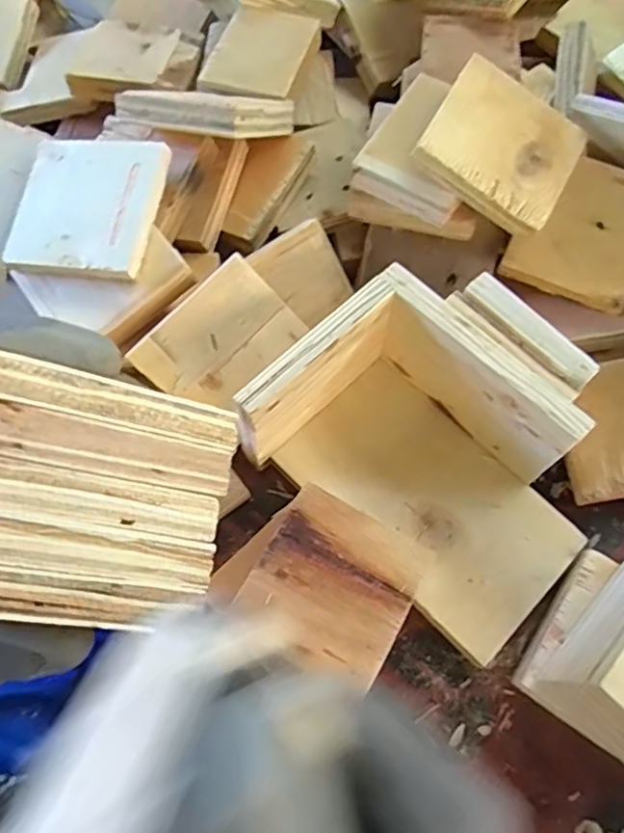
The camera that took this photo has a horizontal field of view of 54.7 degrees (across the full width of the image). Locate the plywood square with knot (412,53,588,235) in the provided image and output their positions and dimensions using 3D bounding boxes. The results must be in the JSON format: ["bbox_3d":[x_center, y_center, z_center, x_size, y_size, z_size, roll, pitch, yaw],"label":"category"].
[{"bbox_3d":[0.117,-0.166,0.371,0.088,0.011,0.084,32,74,-6],"label":"plywood square with knot"}]

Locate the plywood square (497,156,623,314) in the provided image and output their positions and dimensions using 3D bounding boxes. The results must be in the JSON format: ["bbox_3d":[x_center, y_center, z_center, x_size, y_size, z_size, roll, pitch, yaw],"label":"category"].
[{"bbox_3d":[0.181,-0.123,0.399,0.082,0.012,0.087,22,94,4],"label":"plywood square"}]

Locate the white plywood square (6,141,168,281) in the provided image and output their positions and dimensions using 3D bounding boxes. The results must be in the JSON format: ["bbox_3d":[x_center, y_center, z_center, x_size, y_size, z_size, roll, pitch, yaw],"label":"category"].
[{"bbox_3d":[-0.142,-0.133,0.380,0.092,0.009,0.094,7,75,12],"label":"white plywood square"}]

